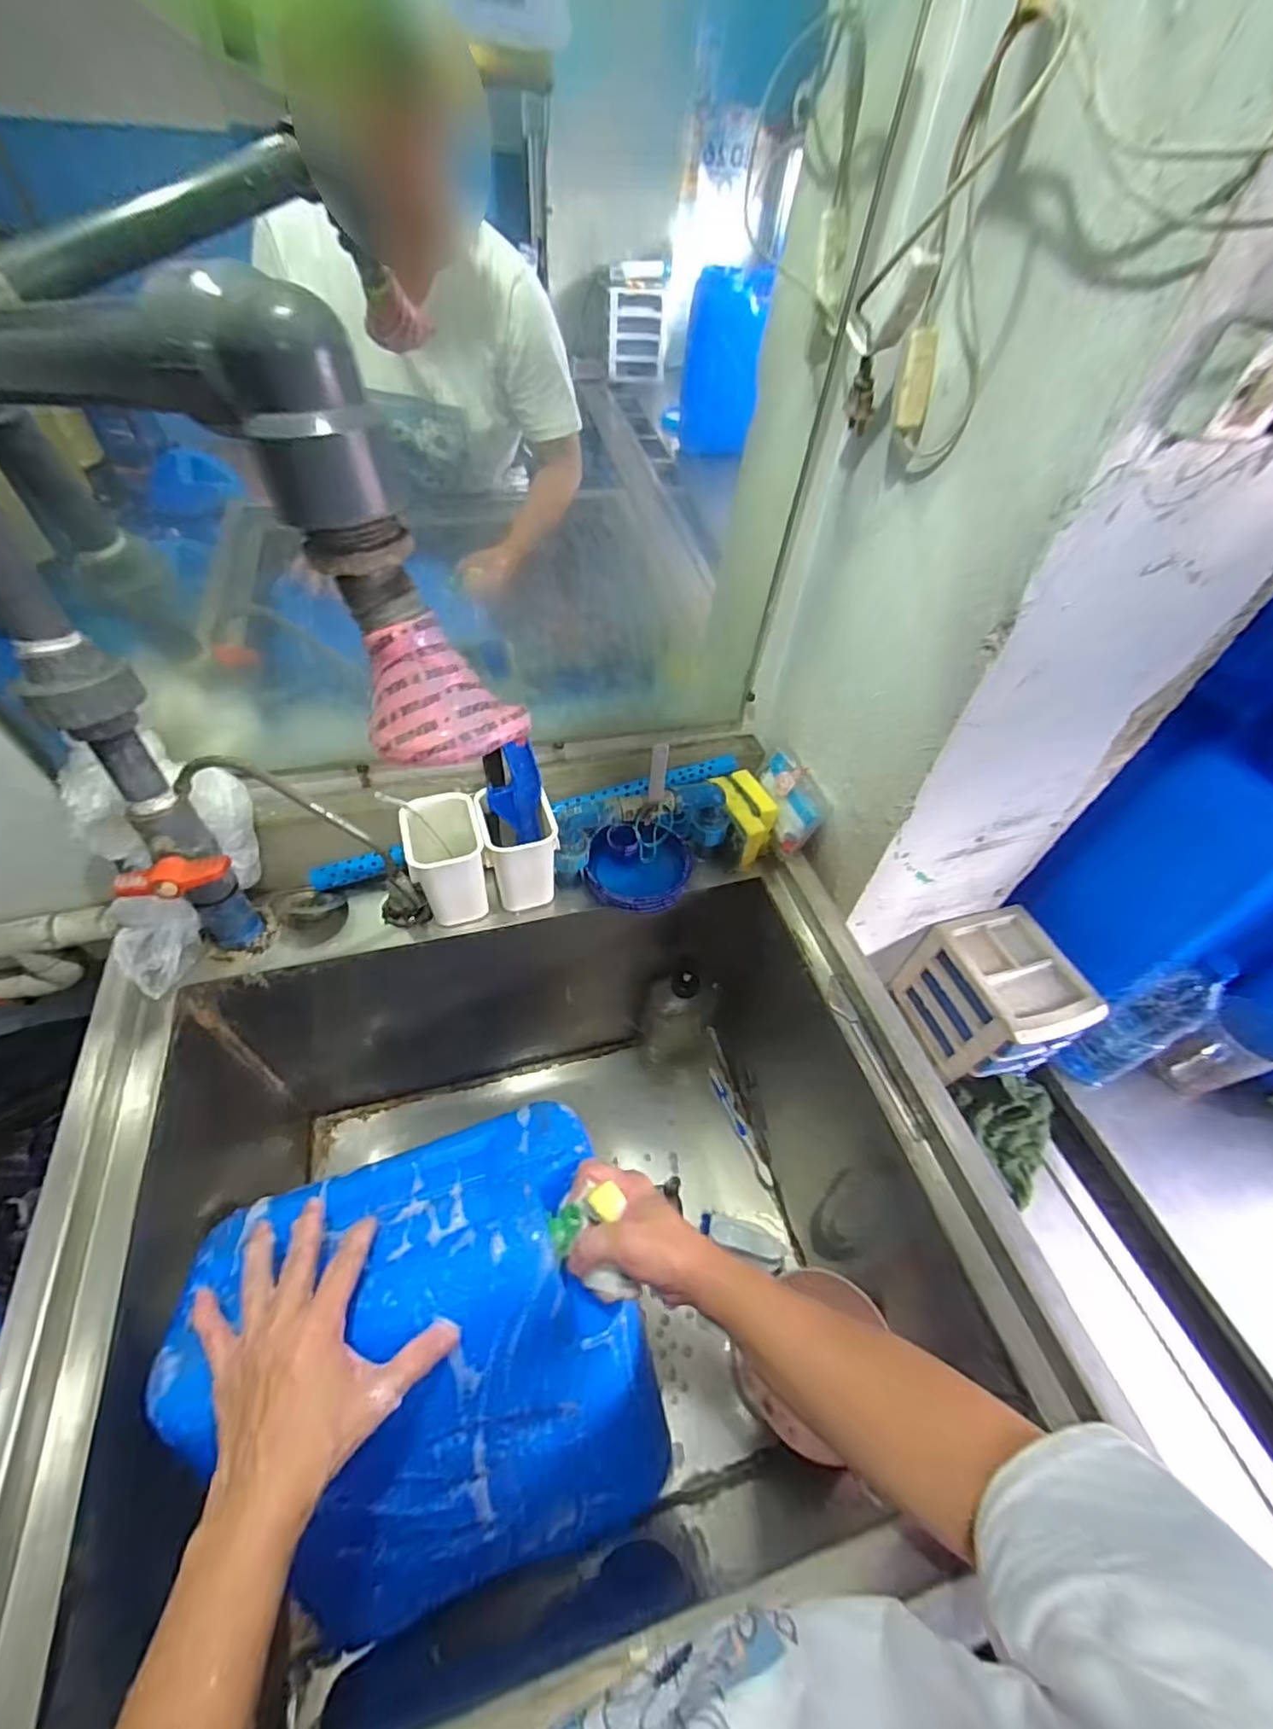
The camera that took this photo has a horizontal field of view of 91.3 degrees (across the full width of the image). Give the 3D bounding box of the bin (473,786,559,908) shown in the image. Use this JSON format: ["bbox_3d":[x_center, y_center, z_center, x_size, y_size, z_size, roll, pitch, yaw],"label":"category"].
[{"bbox_3d":[-0.119,-0.012,0.644,0.074,0.109,0.074,-9,52,-12],"label":"bin"}]

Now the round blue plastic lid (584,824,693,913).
[{"bbox_3d":[0.003,0.008,0.704,0.120,0.041,0.102,0,50,-5],"label":"round blue plastic lid"}]

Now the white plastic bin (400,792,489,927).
[{"bbox_3d":[-0.191,-0.003,0.633,0.071,0.110,0.091,-14,53,-16],"label":"white plastic bin"}]

